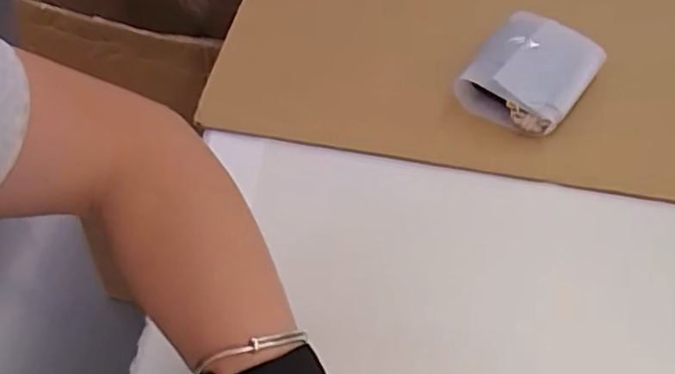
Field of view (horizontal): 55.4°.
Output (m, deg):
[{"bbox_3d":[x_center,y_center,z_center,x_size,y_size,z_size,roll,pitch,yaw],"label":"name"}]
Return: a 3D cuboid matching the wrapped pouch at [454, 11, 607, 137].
[{"bbox_3d":[0.181,-0.109,0.594,0.096,0.036,0.137,30,54,22],"label":"wrapped pouch"}]

